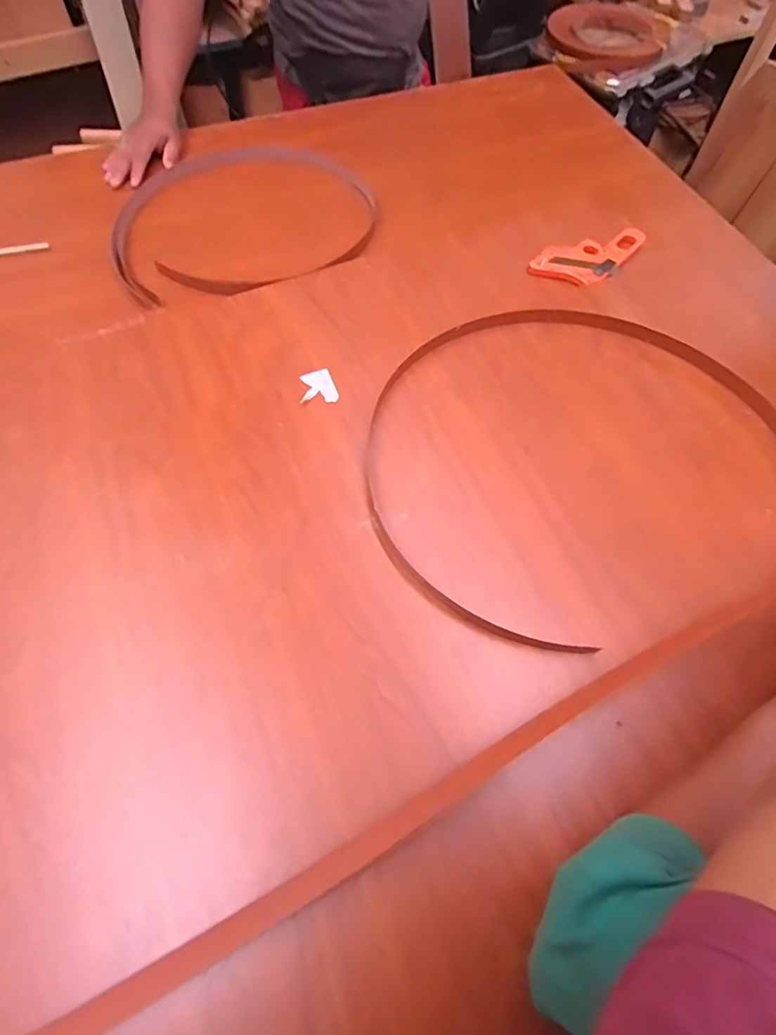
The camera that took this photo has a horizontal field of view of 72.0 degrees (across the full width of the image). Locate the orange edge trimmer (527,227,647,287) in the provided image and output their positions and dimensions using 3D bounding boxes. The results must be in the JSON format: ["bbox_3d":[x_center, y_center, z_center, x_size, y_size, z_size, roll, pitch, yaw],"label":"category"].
[{"bbox_3d":[0.292,-0.362,0.754,0.182,0.011,0.089,-17,63,-10],"label":"orange edge trimmer"}]

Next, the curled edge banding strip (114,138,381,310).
[{"bbox_3d":[-0.213,-0.462,0.809,0.382,0.029,0.348,-11,63,-4],"label":"curled edge banding strip"}]

